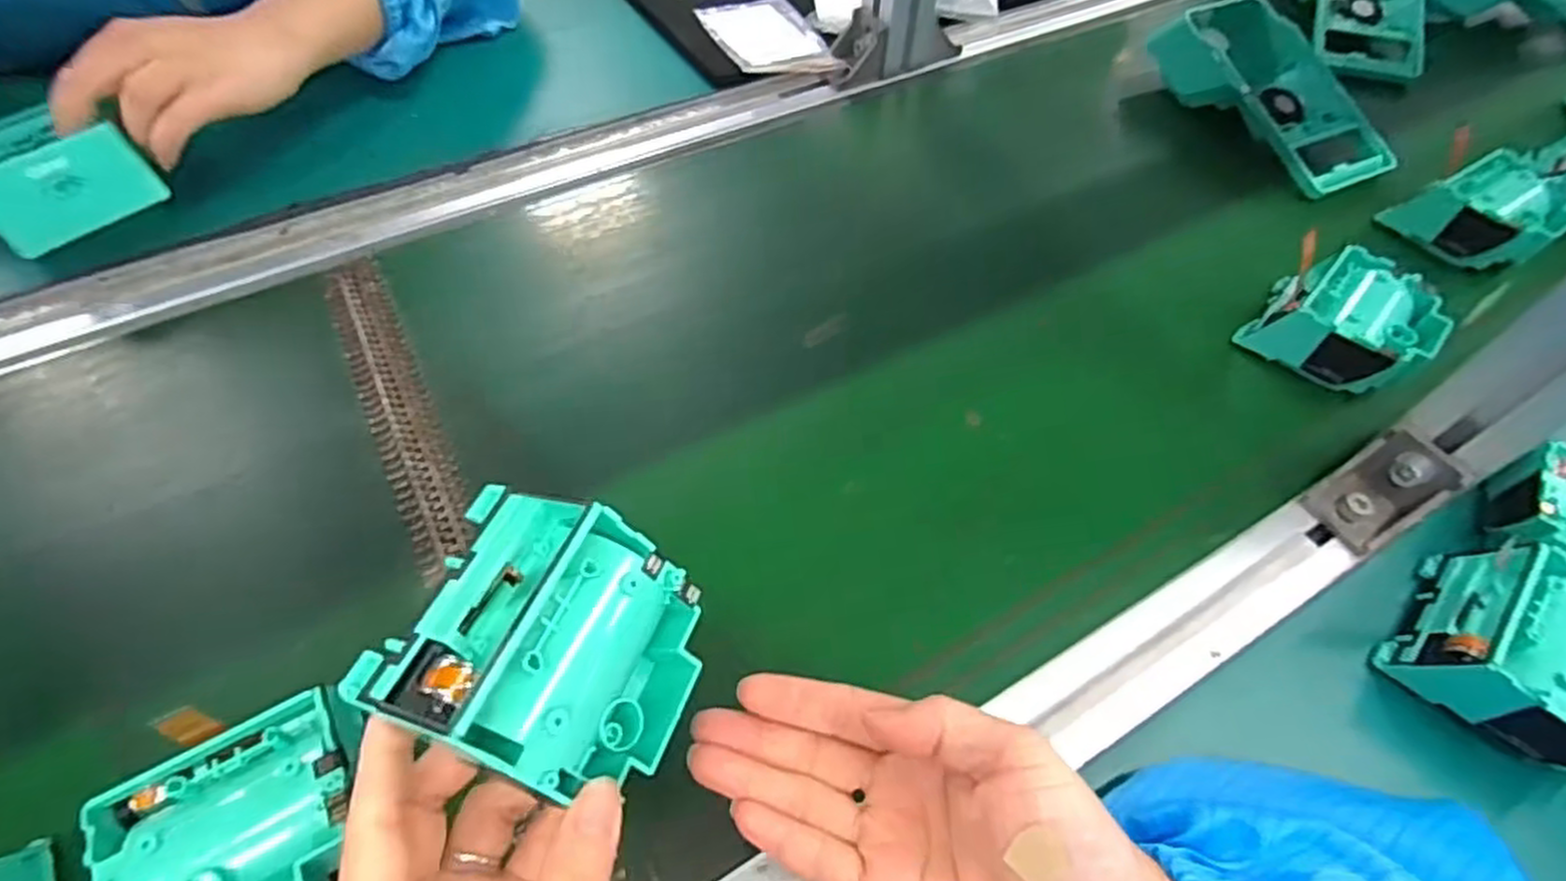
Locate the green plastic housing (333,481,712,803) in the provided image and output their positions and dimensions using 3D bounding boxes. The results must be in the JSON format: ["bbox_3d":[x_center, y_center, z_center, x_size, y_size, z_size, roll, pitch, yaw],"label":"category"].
[{"bbox_3d":[-0.067,0.065,0.225,0.045,0.084,0.077,-9,43,38],"label":"green plastic housing"}]

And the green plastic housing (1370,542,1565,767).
[{"bbox_3d":[0.300,0.087,0.296,0.076,0.041,0.081,-35,60,-27],"label":"green plastic housing"}]

